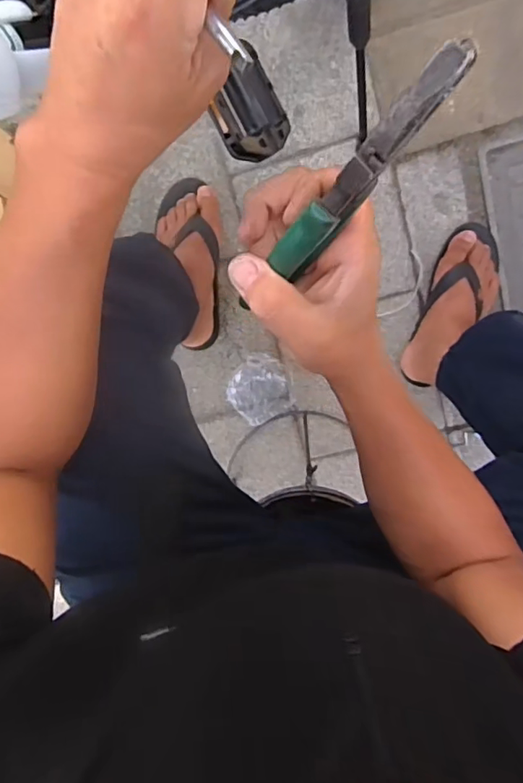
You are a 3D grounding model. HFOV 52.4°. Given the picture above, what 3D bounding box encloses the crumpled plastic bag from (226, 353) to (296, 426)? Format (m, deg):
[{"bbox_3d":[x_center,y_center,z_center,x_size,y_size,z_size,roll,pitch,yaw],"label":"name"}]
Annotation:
[{"bbox_3d":[-0.003,-0.003,0.899,0.102,0.035,0.110,-22,102,8],"label":"crumpled plastic bag"}]

